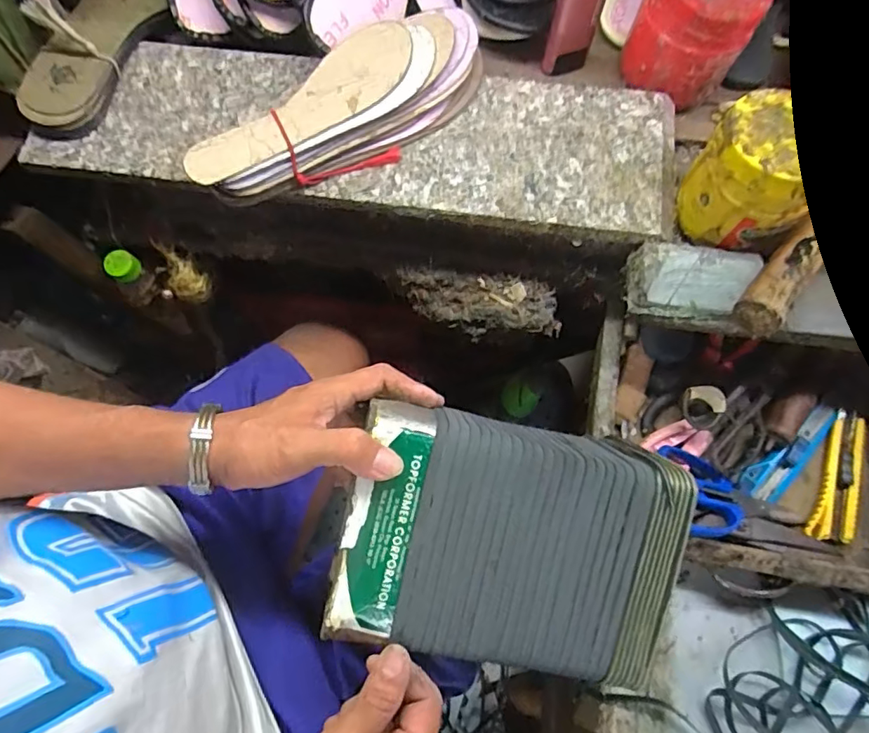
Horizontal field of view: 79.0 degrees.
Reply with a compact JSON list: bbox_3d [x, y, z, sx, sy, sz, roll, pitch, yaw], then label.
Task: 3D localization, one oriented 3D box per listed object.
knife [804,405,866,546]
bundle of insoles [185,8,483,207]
[{"bbox_3d":[0.397,0.108,0.514,0.036,0.022,0.128,23,71,6],"label":"knife"},{"bbox_3d":[-0.072,-0.221,0.461,0.281,0.041,0.104,-41,76,-15],"label":"bundle of insoles"}]

